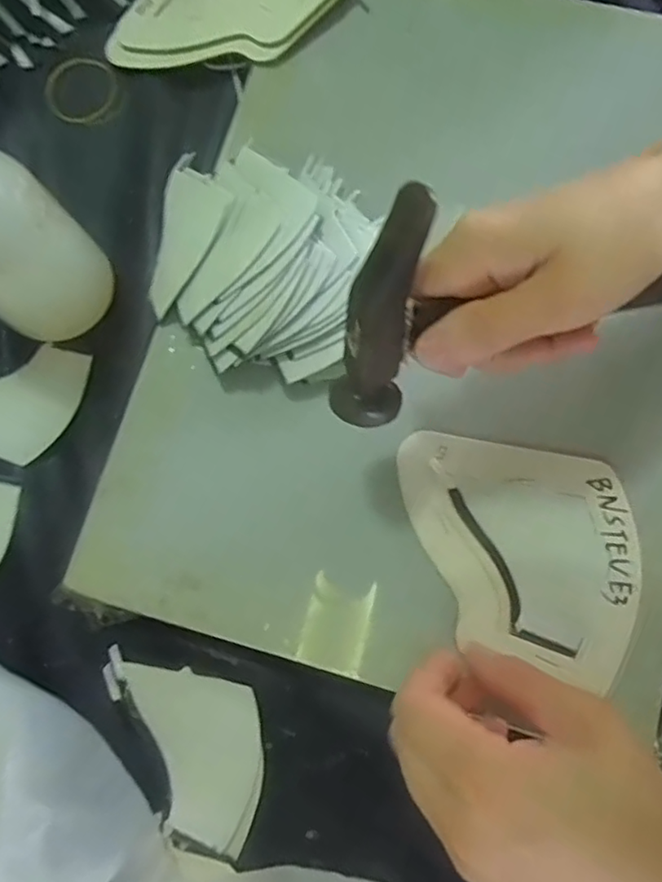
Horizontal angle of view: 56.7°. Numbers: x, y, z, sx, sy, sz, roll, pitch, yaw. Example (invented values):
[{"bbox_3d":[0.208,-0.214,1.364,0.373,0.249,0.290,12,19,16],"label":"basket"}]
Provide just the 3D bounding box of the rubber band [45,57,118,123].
[{"bbox_3d":[-0.158,-0.220,0.384,0.049,0.005,0.043,25,80,6],"label":"rubber band"}]

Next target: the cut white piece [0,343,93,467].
[{"bbox_3d":[-0.171,-0.017,0.331,0.086,0.016,0.054,-32,79,-5],"label":"cut white piece"}]

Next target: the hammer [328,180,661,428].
[{"bbox_3d":[0.106,-0.080,0.262,0.238,0.082,0.027,-19,39,-17],"label":"hammer"}]

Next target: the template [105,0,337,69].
[{"bbox_3d":[-0.062,-0.262,0.371,0.146,0.007,0.091,-29,74,5],"label":"template"}]

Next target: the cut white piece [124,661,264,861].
[{"bbox_3d":[-0.060,0.147,0.298,0.053,0.004,0.092,-20,76,-10],"label":"cut white piece"}]

